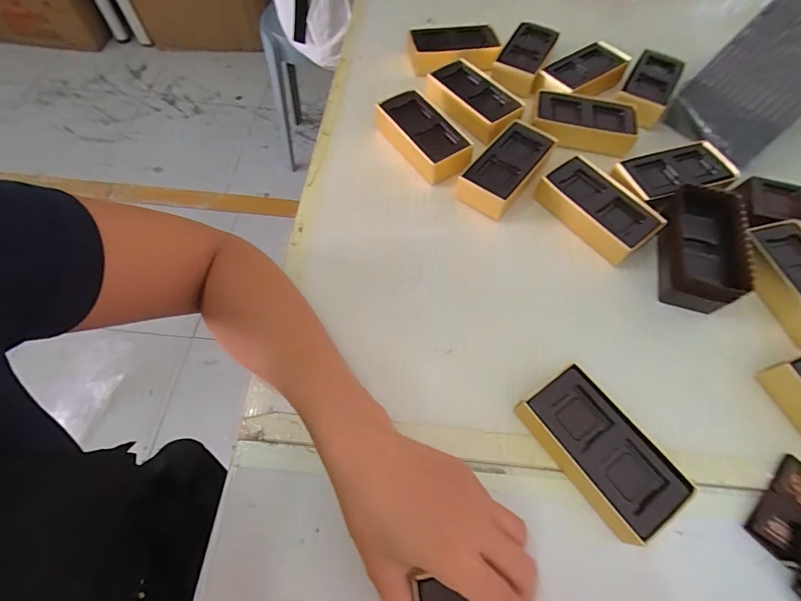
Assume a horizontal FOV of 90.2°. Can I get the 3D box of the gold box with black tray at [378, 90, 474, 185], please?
[{"bbox_3d":[0.025,-0.185,0.441,0.059,0.028,0.119,-28,66,-16],"label":"gold box with black tray"}]

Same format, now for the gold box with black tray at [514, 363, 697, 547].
[{"bbox_3d":[0.145,0.111,0.297,0.060,0.032,0.113,-33,67,-17],"label":"gold box with black tray"}]

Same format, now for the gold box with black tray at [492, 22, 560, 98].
[{"bbox_3d":[0.160,-0.315,0.510,0.054,0.028,0.111,25,63,11],"label":"gold box with black tray"}]

